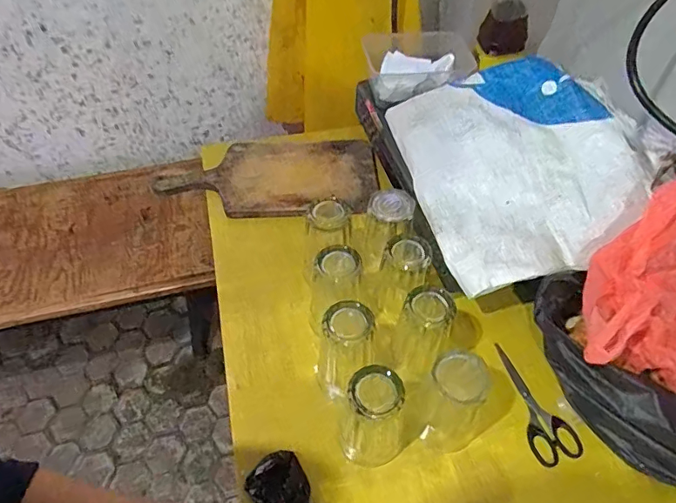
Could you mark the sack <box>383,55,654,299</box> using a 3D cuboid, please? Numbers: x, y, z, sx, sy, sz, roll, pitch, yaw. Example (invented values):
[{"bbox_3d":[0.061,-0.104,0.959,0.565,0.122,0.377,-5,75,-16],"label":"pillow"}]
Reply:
[{"bbox_3d":[0.240,-0.131,0.660,0.260,0.088,0.345,-8,53,-6],"label":"sack"}]

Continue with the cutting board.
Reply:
[{"bbox_3d":[-0.117,-0.123,0.820,0.355,0.030,0.165,-6,52,-4],"label":"cutting board"}]

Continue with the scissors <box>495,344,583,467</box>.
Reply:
[{"bbox_3d":[0.234,0.181,0.594,0.058,0.005,0.152,-14,53,-11],"label":"scissors"}]

